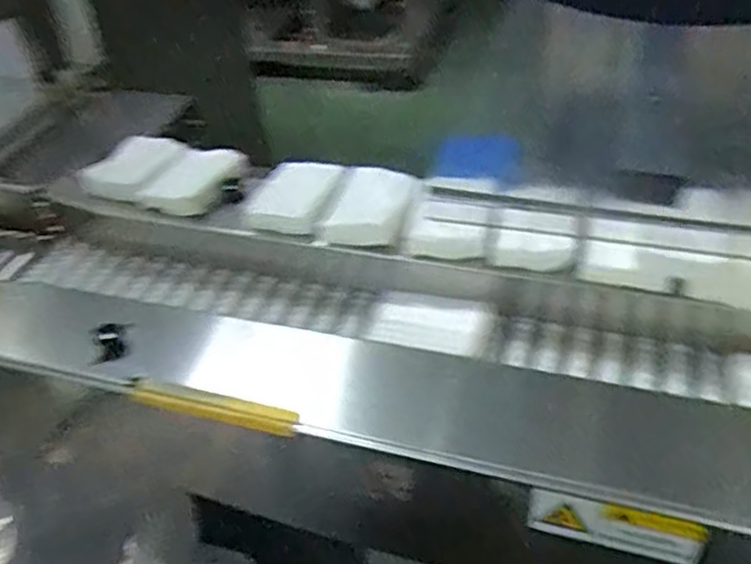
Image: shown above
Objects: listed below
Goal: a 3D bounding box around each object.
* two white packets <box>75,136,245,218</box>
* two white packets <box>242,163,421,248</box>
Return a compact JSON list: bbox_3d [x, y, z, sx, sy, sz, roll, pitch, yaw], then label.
[{"bbox_3d":[-0.240,-0.125,0.791,0.168,0.029,0.103,12,44,19],"label":"two white packets"},{"bbox_3d":[-0.045,-0.083,0.707,0.178,0.029,0.098,13,45,21],"label":"two white packets"}]

